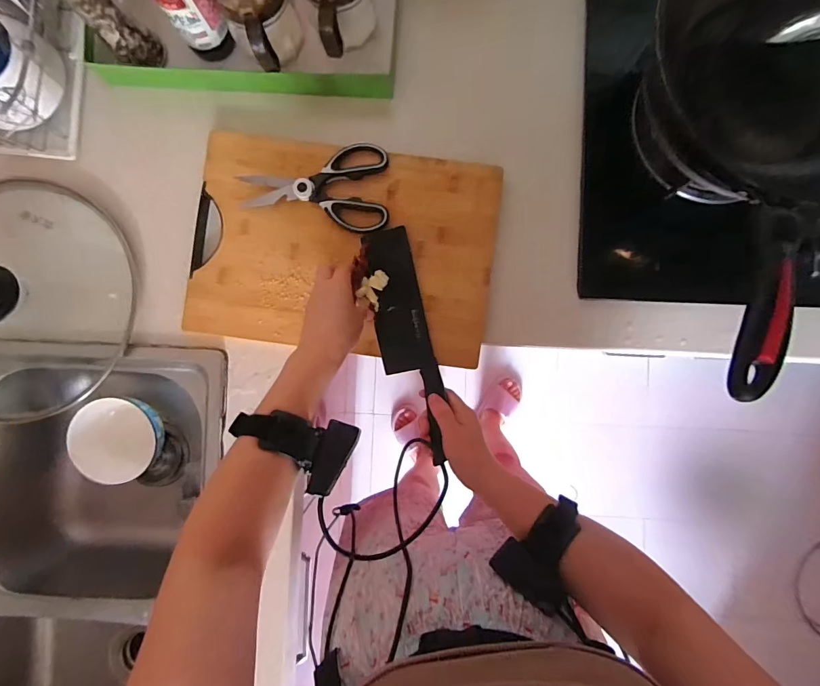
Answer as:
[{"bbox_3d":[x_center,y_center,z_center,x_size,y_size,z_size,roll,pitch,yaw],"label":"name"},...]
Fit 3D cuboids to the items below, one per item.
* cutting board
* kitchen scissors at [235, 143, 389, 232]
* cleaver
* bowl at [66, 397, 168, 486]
[{"bbox_3d":[-0.084,-0.121,0.506,0.375,0.029,0.255,8,89,1],"label":"cutting board"},{"bbox_3d":[-0.119,-0.194,0.497,0.179,0.012,0.106,0,89,1],"label":"kitchen scissors"},{"bbox_3d":[-0.005,0.000,0.490,0.064,0.017,0.286,-14,87,1],"label":"cleaver"},{"bbox_3d":[-0.470,0.144,0.638,0.129,0.052,0.120,0,89,1],"label":"bowl"}]

